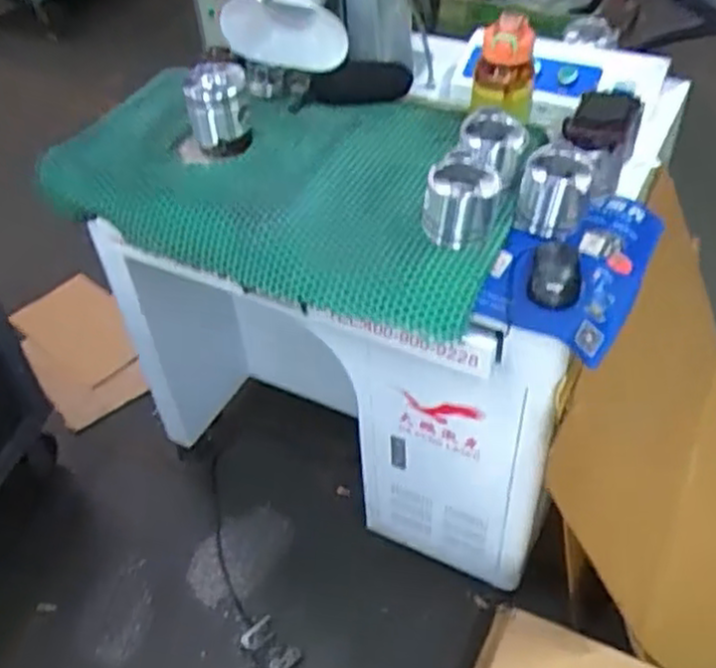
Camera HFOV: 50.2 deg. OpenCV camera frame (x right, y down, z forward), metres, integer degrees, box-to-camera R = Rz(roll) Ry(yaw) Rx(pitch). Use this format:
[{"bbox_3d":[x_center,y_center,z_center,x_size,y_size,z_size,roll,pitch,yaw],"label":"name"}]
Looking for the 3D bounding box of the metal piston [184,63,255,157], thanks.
[{"bbox_3d":[-0.210,-0.338,1.154,0.087,0.113,0.081,-8,46,-3],"label":"metal piston"}]

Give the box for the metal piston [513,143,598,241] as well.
[{"bbox_3d":[0.265,-0.189,1.027,0.096,0.089,0.103,15,49,17],"label":"metal piston"}]

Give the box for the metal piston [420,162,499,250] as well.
[{"bbox_3d":[0.133,-0.170,0.997,0.093,0.077,0.093,2,46,6],"label":"metal piston"}]

